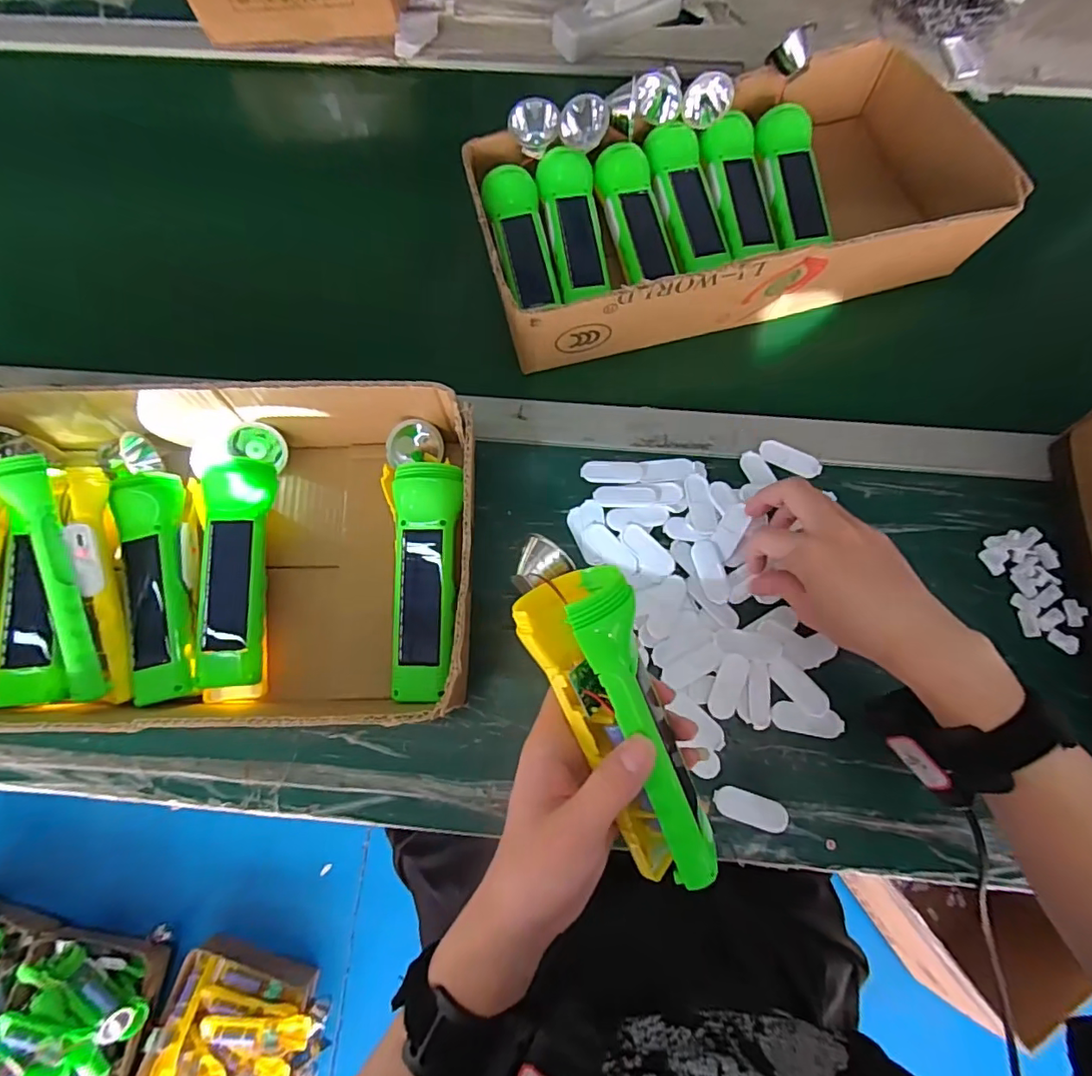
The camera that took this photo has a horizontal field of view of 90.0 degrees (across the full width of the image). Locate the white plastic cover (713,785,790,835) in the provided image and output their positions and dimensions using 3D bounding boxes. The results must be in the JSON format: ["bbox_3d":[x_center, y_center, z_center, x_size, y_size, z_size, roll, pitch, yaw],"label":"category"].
[{"bbox_3d":[0.144,0.190,0.382,0.051,0.004,0.021,18,74,6],"label":"white plastic cover"}]

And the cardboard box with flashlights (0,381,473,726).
[{"bbox_3d":[-0.259,0.015,0.386,0.420,0.109,0.236,-1,73,1],"label":"cardboard box with flashlights"}]

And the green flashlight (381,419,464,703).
[{"bbox_3d":[-0.085,0.005,0.401,0.058,0.057,0.188,-6,73,-1],"label":"green flashlight"}]

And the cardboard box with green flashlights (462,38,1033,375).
[{"bbox_3d":[0.154,-0.296,0.475,0.412,0.069,0.228,-17,74,-4],"label":"cardboard box with green flashlights"}]

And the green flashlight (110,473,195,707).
[{"bbox_3d":[-0.282,0.034,0.394,0.044,0.034,0.162,-12,73,-3],"label":"green flashlight"}]

